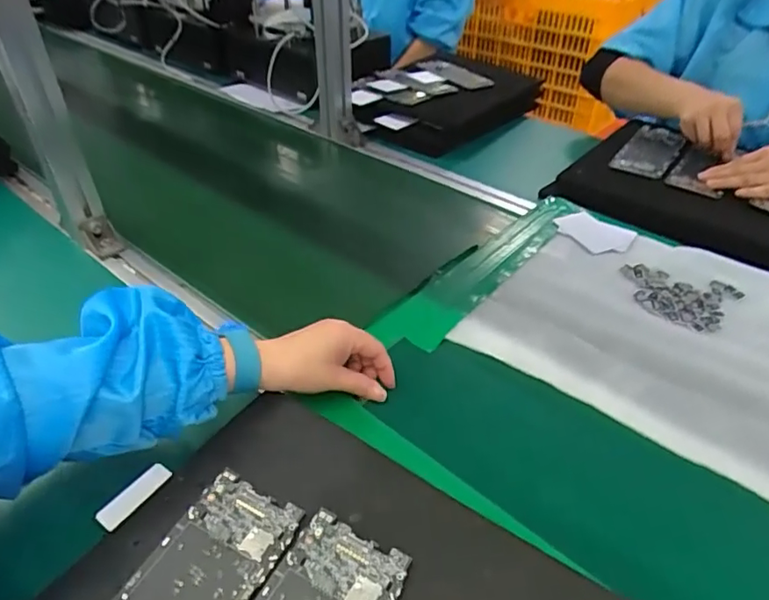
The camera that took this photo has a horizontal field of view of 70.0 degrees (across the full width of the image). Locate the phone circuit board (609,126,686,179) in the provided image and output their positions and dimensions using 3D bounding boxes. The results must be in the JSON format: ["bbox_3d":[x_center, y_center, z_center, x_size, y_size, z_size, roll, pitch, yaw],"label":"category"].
[{"bbox_3d":[0.387,-0.220,0.798,0.070,0.010,0.145,26,45,27],"label":"phone circuit board"}]

